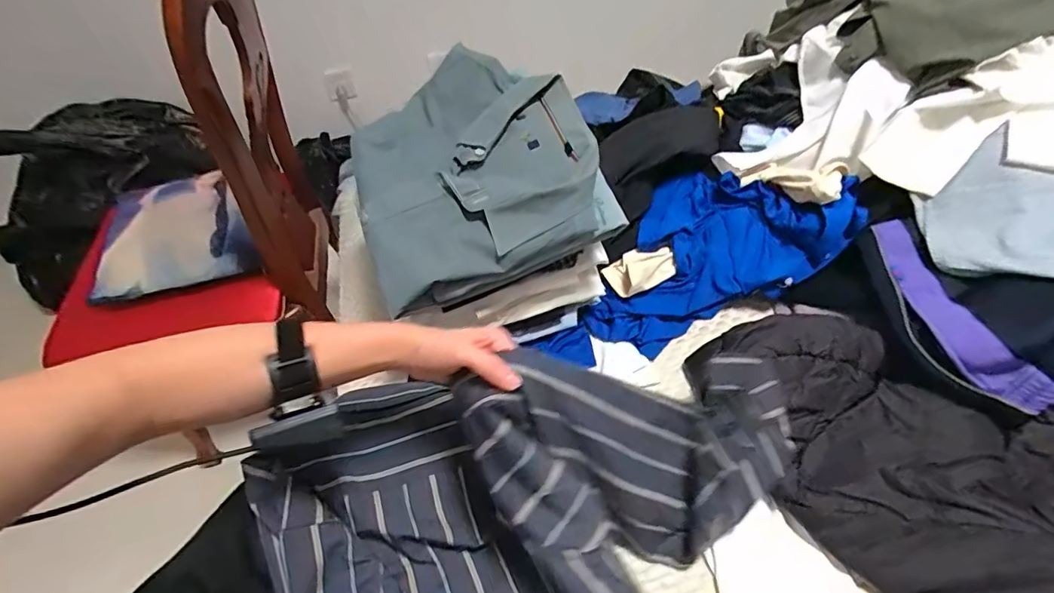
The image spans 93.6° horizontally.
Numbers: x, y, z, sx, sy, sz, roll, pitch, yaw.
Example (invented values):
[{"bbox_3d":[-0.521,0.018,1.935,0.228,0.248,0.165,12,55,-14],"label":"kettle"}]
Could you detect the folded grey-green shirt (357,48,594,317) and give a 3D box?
[{"bbox_3d":[-0.068,-0.158,0.583,0.269,0.040,0.296,-20,66,3],"label":"folded grey-green shirt"}]

